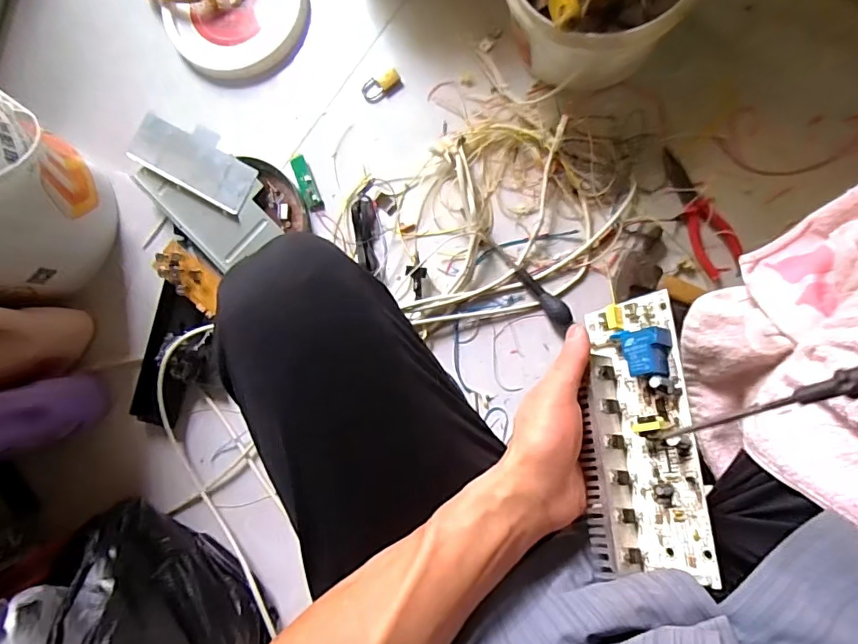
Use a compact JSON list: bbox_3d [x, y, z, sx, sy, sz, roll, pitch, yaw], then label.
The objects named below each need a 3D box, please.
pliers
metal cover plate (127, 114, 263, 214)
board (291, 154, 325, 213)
[{"bbox_3d":[0.366,-0.148,0.706,0.051,0.024,0.188,-29,84,4],"label":"pliers"},{"bbox_3d":[-0.354,-0.248,0.784,0.192,0.010,0.094,28,87,1],"label":"metal cover plate"},{"bbox_3d":[-0.184,-0.212,0.787,0.026,0.007,0.092,-20,85,5],"label":"board"}]

